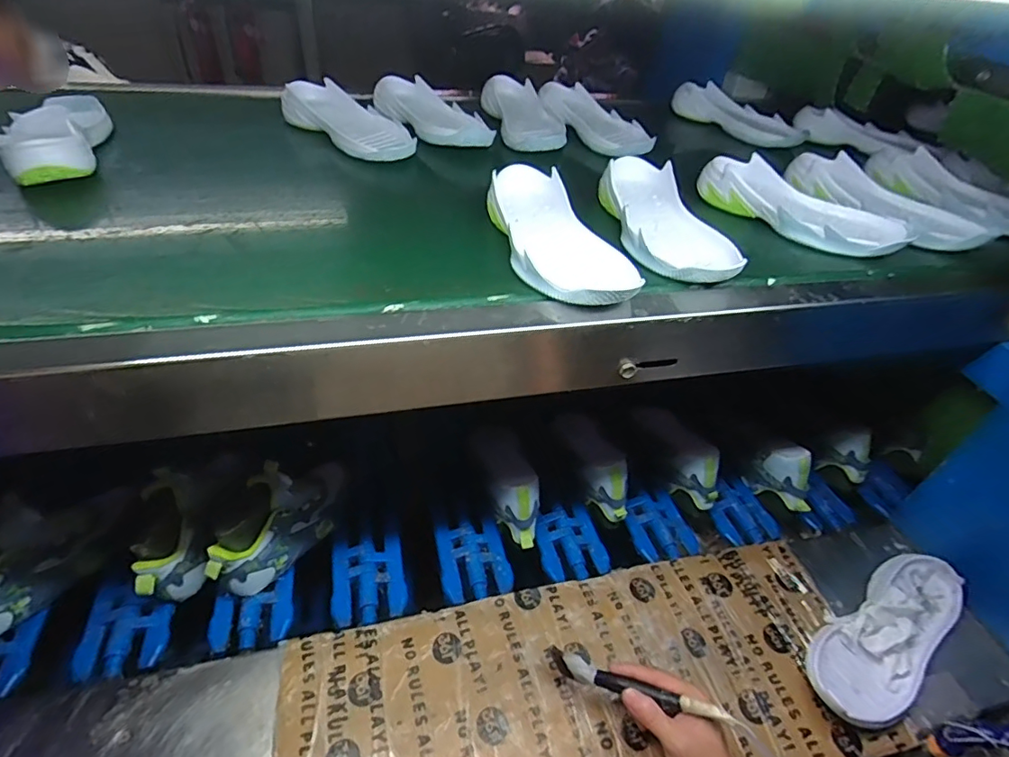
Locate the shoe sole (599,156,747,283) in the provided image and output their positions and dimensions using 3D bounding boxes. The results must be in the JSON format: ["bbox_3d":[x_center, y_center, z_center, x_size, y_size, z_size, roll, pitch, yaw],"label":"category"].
[{"bbox_3d":[0.170,-0.170,0.570,0.091,0.051,0.220,-1,45,-7],"label":"shoe sole"}]

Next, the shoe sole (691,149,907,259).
[{"bbox_3d":[0.349,-0.210,0.628,0.238,0.033,0.111,27,48,20],"label":"shoe sole"}]

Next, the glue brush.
[{"bbox_3d":[0.130,0.307,0.529,0.180,0.018,0.020,3,37,30],"label":"glue brush"}]

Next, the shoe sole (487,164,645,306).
[{"bbox_3d":[0.048,-0.141,0.518,0.095,0.043,0.230,-10,46,-15],"label":"shoe sole"}]

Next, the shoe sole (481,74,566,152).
[{"bbox_3d":[0.031,-0.403,0.804,0.096,0.052,0.222,-9,46,-14],"label":"shoe sole"}]

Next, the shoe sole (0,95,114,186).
[{"bbox_3d":[-0.518,-0.288,0.615,0.095,0.045,0.228,-20,50,-24],"label":"shoe sole"}]

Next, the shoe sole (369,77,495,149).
[{"bbox_3d":[-0.102,-0.377,0.767,0.100,0.049,0.222,-29,54,-30],"label":"shoe sole"}]

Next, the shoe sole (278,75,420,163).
[{"bbox_3d":[-0.208,-0.349,0.718,0.216,0.057,0.089,35,51,26],"label":"shoe sole"}]

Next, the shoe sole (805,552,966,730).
[{"bbox_3d":[0.457,0.307,0.627,0.273,0.047,0.103,-23,50,-27],"label":"shoe sole"}]

